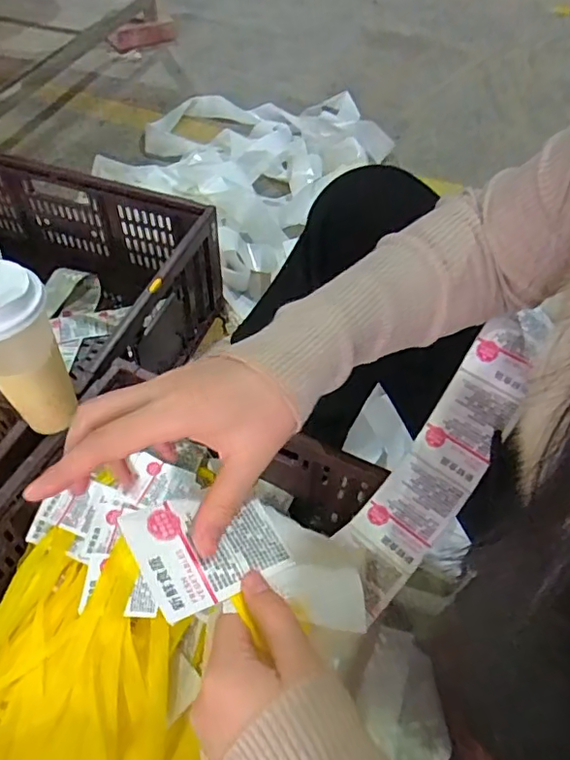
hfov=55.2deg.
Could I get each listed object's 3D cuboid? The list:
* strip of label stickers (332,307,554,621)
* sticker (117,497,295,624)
[{"bbox_3d":[0.128,0.054,0.431,0.061,0.051,0.249,32,87,21],"label":"strip of label stickers"},{"bbox_3d":[-0.039,0.084,0.285,0.078,0.004,0.058,-11,54,-39],"label":"sticker"}]

